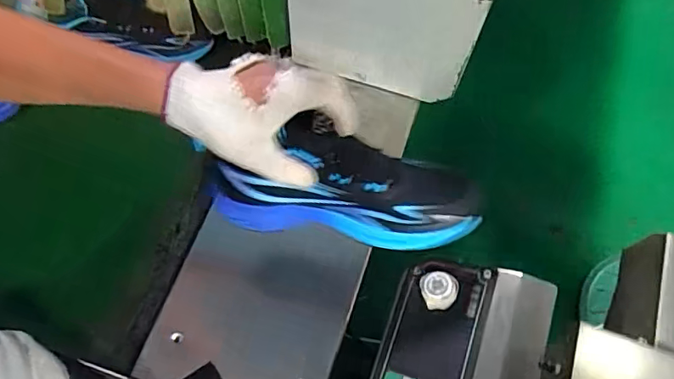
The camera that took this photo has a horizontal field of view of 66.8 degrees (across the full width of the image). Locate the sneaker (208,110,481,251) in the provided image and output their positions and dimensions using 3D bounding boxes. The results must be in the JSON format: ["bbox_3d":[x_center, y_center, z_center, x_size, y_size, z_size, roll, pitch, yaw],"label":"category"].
[{"bbox_3d":[0.001,-0.007,0.496,0.266,0.116,0.092,4,66,7],"label":"sneaker"}]

